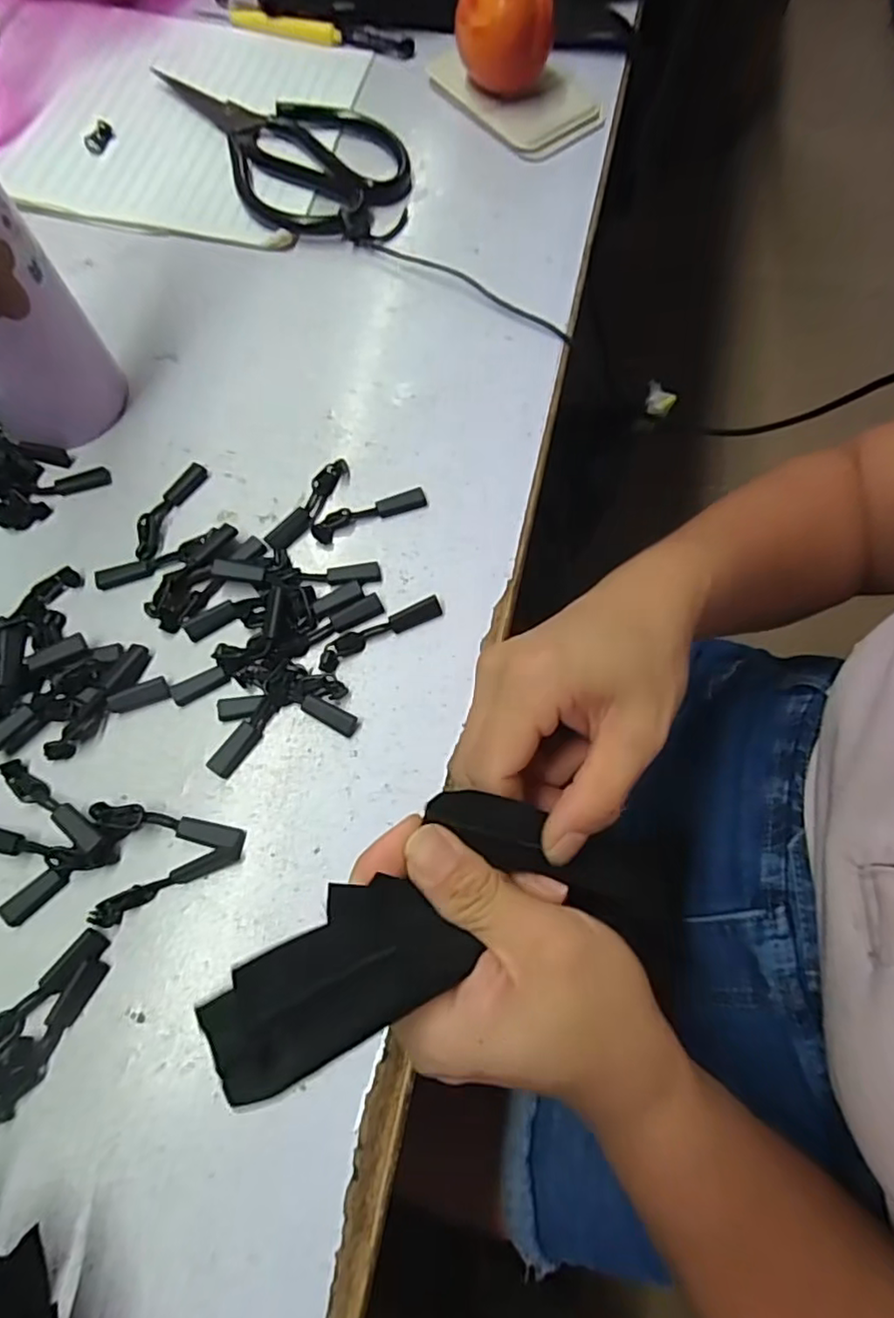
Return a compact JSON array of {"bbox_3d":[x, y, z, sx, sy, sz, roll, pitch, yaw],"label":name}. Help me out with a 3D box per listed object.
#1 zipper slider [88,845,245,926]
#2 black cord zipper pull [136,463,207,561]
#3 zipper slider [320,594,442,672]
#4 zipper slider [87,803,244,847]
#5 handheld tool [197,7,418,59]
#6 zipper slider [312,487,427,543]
[{"bbox_3d":[-0.107,0.086,0.234,0.056,0.006,0.009,-26,74,-10],"label":"zipper slider"},{"bbox_3d":[-0.133,-0.071,0.289,0.013,0.006,0.053,21,72,6],"label":"black cord zipper pull"},{"bbox_3d":[-0.030,-0.013,0.269,0.058,0.006,0.011,-28,74,-10],"label":"zipper slider"},{"bbox_3d":[-0.109,0.065,0.239,0.058,0.011,0.009,10,71,2],"label":"zipper slider"},{"bbox_3d":[-0.094,-0.417,0.403,0.143,0.010,0.013,13,71,3],"label":"handheld tool"},{"bbox_3d":[-0.037,-0.070,0.290,0.055,0.006,0.014,-22,73,-9],"label":"zipper slider"}]

